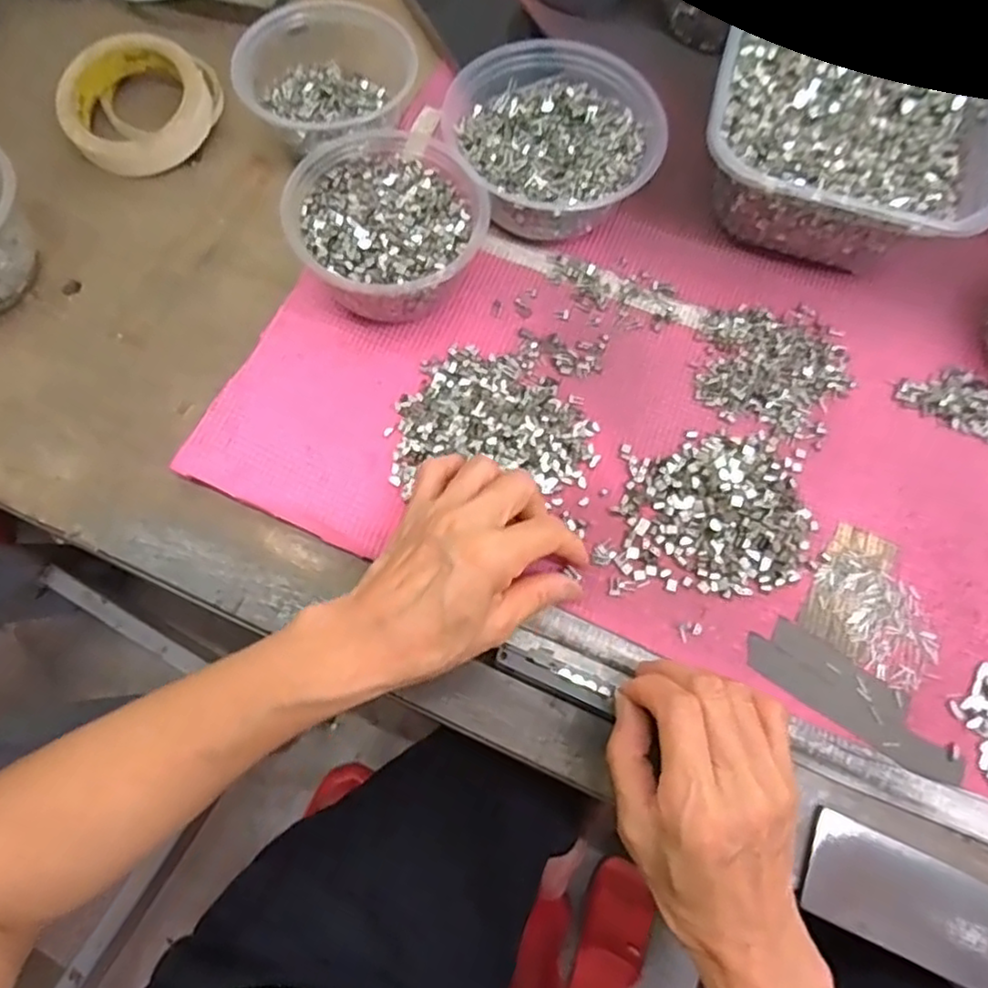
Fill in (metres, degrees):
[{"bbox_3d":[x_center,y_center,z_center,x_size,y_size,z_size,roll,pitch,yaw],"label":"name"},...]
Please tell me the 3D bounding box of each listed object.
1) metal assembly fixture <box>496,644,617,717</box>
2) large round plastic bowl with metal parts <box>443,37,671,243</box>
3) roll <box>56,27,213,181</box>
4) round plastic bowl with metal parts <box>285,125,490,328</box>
[{"bbox_3d":[0.032,0.091,0.340,0.061,0.005,0.016,22,71,7],"label":"metal assembly fixture"},{"bbox_3d":[0.040,-0.229,0.445,0.134,0.058,0.132,1,70,-1],"label":"large round plastic bowl with metal parts"},{"bbox_3d":[-0.251,-0.270,0.468,0.094,0.039,0.093,1,70,-1],"label":"roll"},{"bbox_3d":[-0.065,-0.162,0.414,0.108,0.062,0.115,1,70,-1],"label":"round plastic bowl with metal parts"}]

